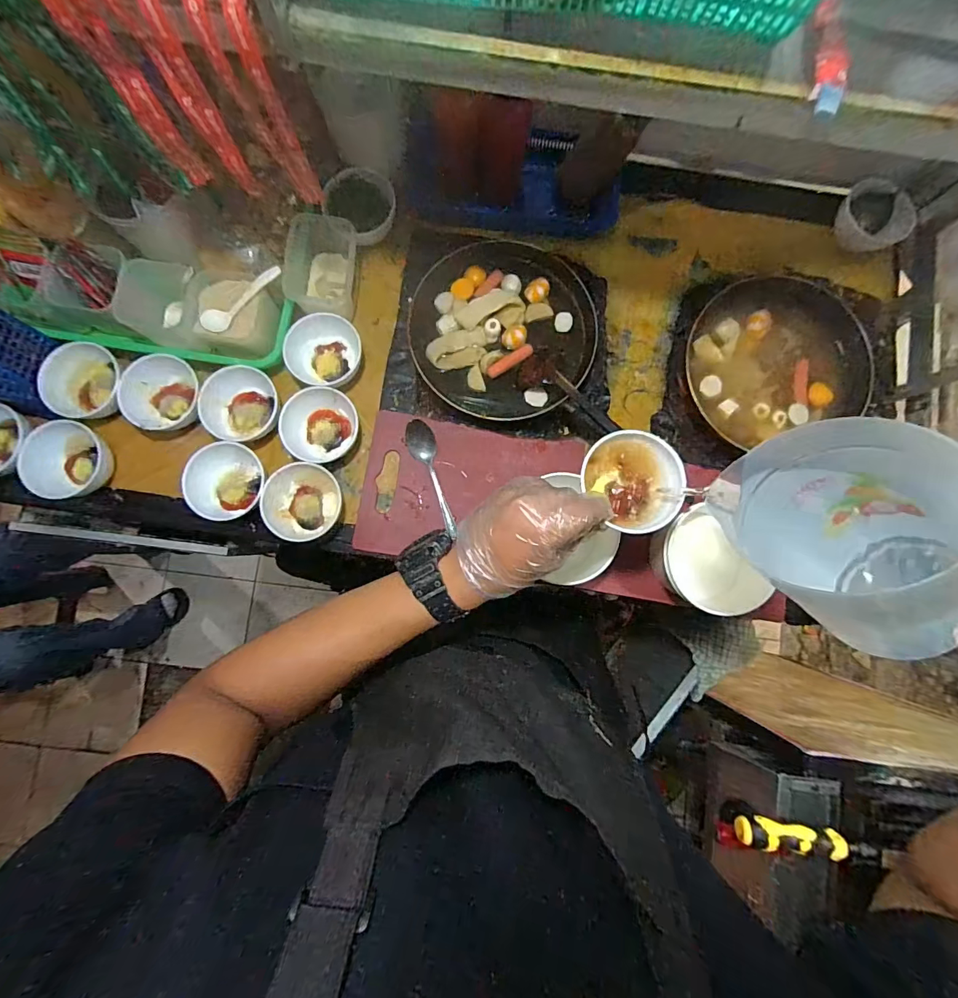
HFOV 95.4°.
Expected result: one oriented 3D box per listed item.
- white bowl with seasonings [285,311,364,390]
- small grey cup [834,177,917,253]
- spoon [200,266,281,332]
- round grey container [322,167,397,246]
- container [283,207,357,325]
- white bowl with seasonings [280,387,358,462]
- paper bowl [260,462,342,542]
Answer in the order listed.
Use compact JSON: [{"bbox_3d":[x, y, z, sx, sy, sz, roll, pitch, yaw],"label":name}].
[{"bbox_3d":[-0.197,-0.188,0.552,0.081,0.038,0.089,0,84,-1],"label":"white bowl with seasonings"},{"bbox_3d":[0.530,-0.377,0.585,0.075,0.044,0.092,-38,86,-4],"label":"small grey cup"},{"bbox_3d":[-0.281,-0.238,0.514,0.113,0.017,0.026,-30,85,13],"label":"spoon"},{"bbox_3d":[-0.149,-0.384,0.578,0.096,0.050,0.090,0,84,-1],"label":"round grey container"},{"bbox_3d":[-0.194,-0.286,0.553,0.079,0.066,0.123,6,84,0],"label":"container"},{"bbox_3d":[-0.200,-0.090,0.548,0.085,0.042,0.091,0,84,-1],"label":"white bowl with seasonings"},{"bbox_3d":[-0.216,0.005,0.540,0.085,0.048,0.092,0,84,-1],"label":"paper bowl"}]

